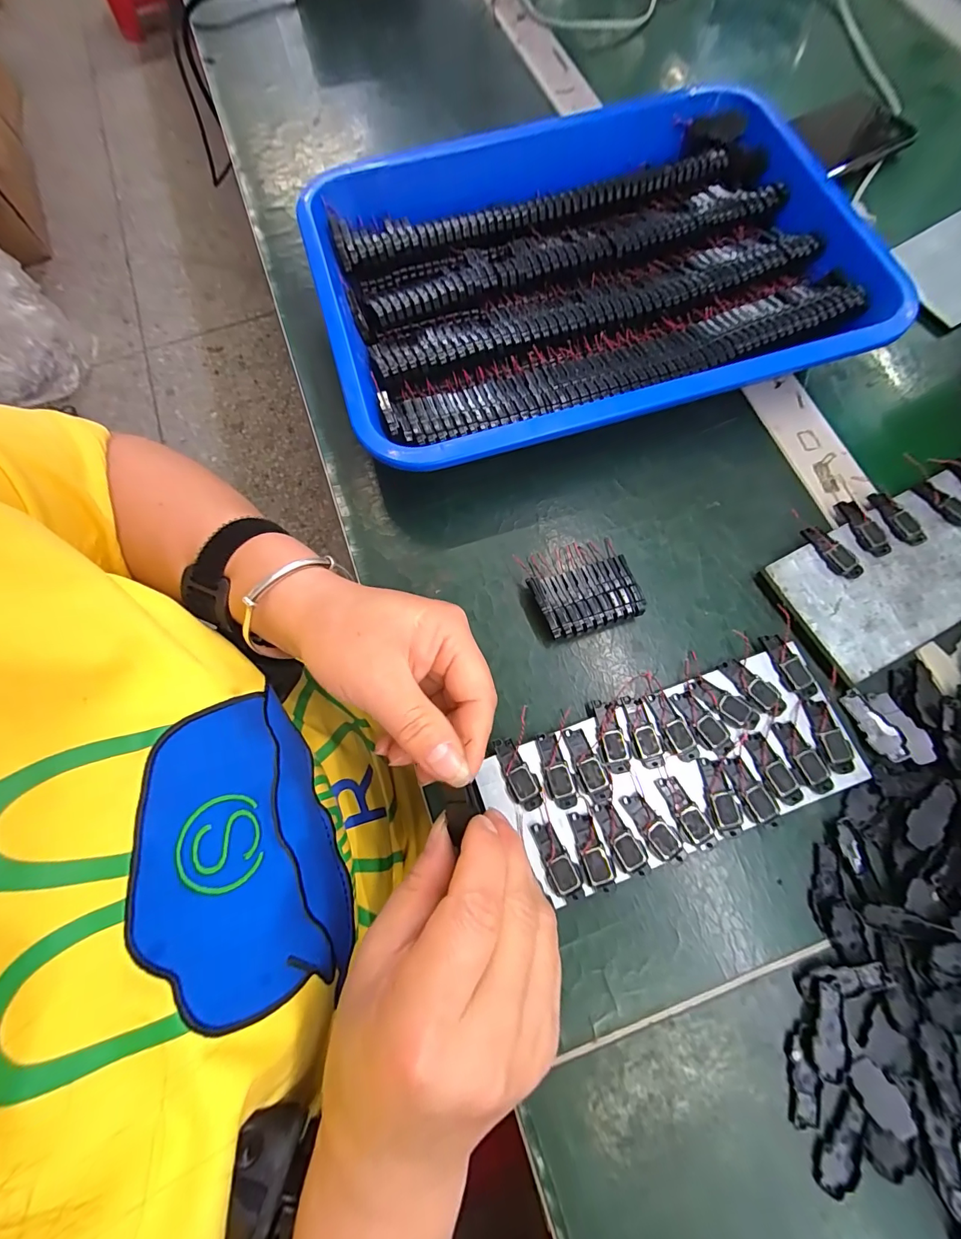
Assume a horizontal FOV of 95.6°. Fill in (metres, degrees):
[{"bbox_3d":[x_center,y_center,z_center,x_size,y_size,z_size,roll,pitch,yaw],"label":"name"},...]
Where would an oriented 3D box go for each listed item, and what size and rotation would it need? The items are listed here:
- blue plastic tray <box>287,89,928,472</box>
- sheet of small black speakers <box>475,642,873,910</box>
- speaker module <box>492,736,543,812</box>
[{"bbox_3d":[0.076,-0.244,0.312,0.374,0.046,0.270,-17,74,-4],"label":"blue plastic tray"},{"bbox_3d":[0.102,0.081,0.235,0.188,0.010,0.080,-20,74,-5],"label":"sheet of small black speakers"},{"bbox_3d":[0.020,0.083,0.234,0.015,0.004,0.039,-26,75,-6],"label":"speaker module"}]

